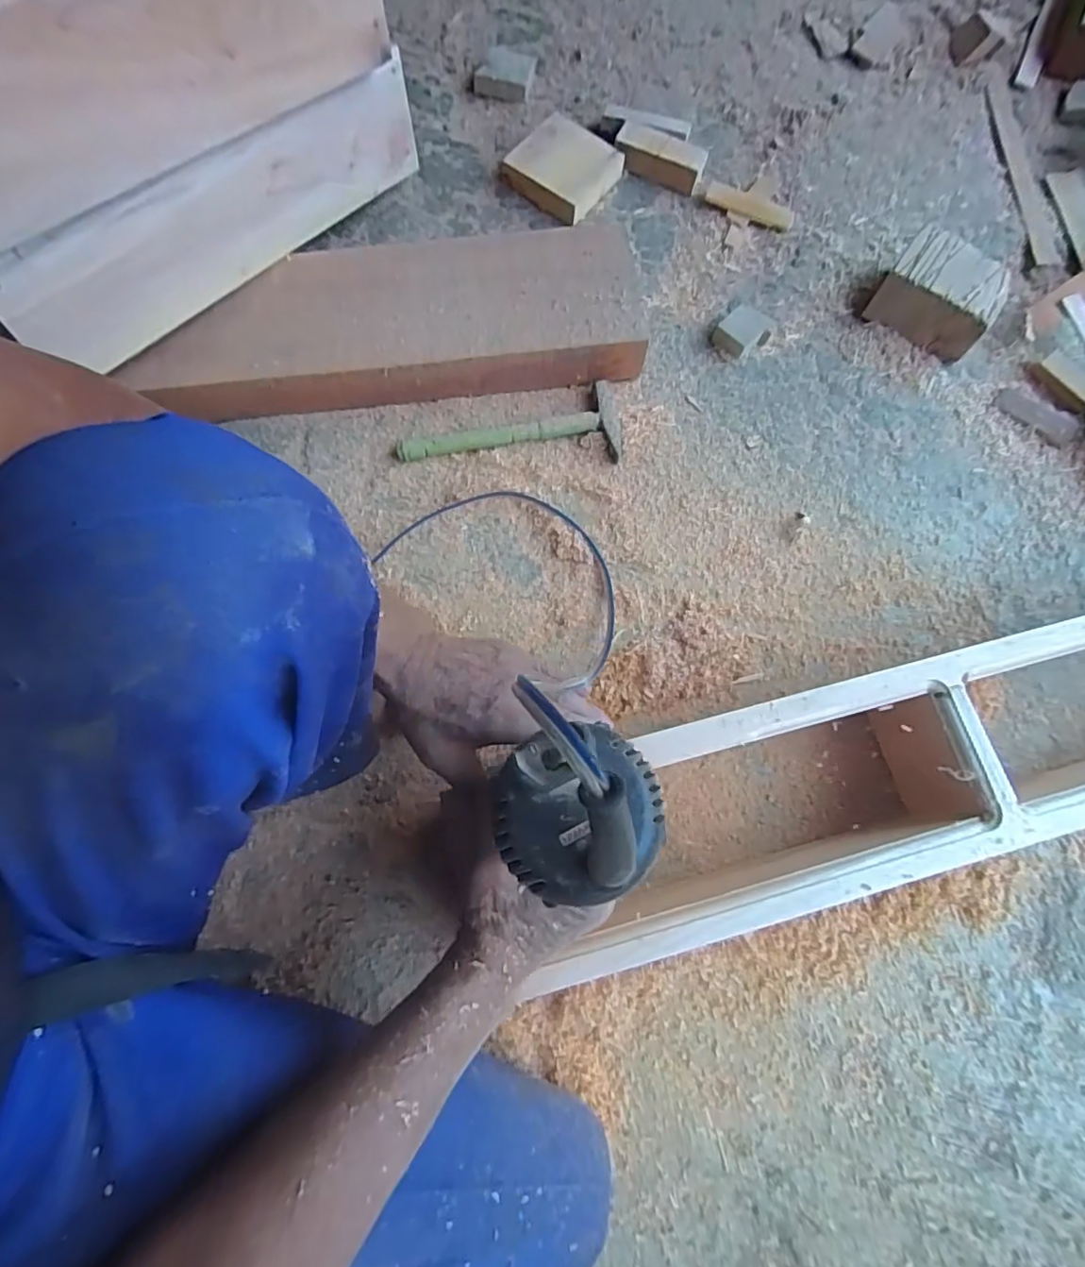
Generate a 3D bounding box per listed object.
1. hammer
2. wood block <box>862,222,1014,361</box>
[{"bbox_3d":[-0.037,-0.217,0.615,0.235,0.018,0.081,-6,76,-3],"label":"hammer"},{"bbox_3d":[0.450,-0.385,0.653,0.123,0.061,0.104,34,77,7],"label":"wood block"}]

